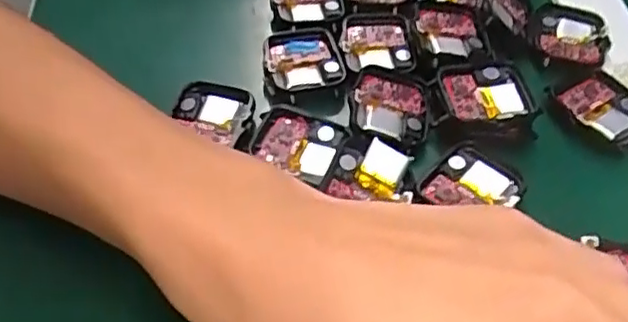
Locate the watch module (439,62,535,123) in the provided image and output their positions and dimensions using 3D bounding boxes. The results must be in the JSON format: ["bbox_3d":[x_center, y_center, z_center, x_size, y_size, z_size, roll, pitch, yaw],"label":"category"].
[{"bbox_3d":[0.082,-0.032,0.300,0.043,0.011,0.034,-7,52,-9],"label":"watch module"}]

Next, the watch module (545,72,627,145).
[{"bbox_3d":[0.138,-0.024,0.308,0.038,0.008,0.039,-17,54,-16],"label":"watch module"}]

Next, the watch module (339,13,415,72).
[{"bbox_3d":[0.032,-0.061,0.328,0.036,0.009,0.045,-4,51,-6],"label":"watch module"}]

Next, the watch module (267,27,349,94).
[{"bbox_3d":[-0.005,-0.051,0.319,0.037,0.010,0.038,-9,52,-10],"label":"watch module"}]

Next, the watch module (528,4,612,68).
[{"bbox_3d":[0.135,-0.068,0.341,0.040,0.009,0.048,16,52,10],"label":"watch module"}]

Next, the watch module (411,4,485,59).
[{"bbox_3d":[0.068,-0.068,0.326,0.034,0.009,0.041,-2,51,-5],"label":"watch module"}]

